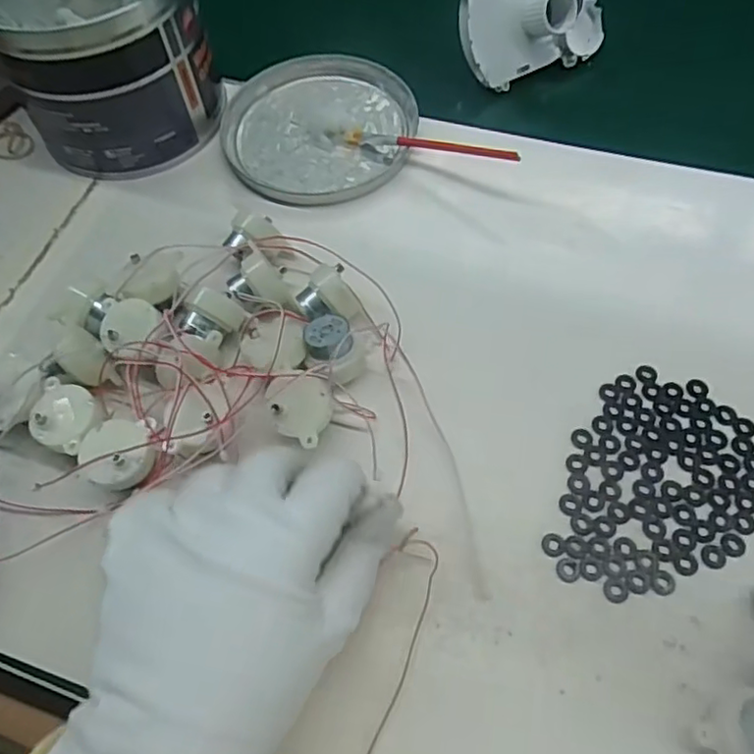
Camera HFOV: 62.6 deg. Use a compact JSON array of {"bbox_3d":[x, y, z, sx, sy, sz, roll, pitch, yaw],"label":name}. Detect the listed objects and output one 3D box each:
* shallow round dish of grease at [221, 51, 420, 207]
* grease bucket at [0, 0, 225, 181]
[{"bbox_3d":[-0.040,-0.173,0.425,0.127,0.014,0.126,-1,61,2],"label":"shallow round dish of grease"},{"bbox_3d":[-0.176,-0.216,0.404,0.126,0.102,0.129,-1,61,2],"label":"grease bucket"}]

